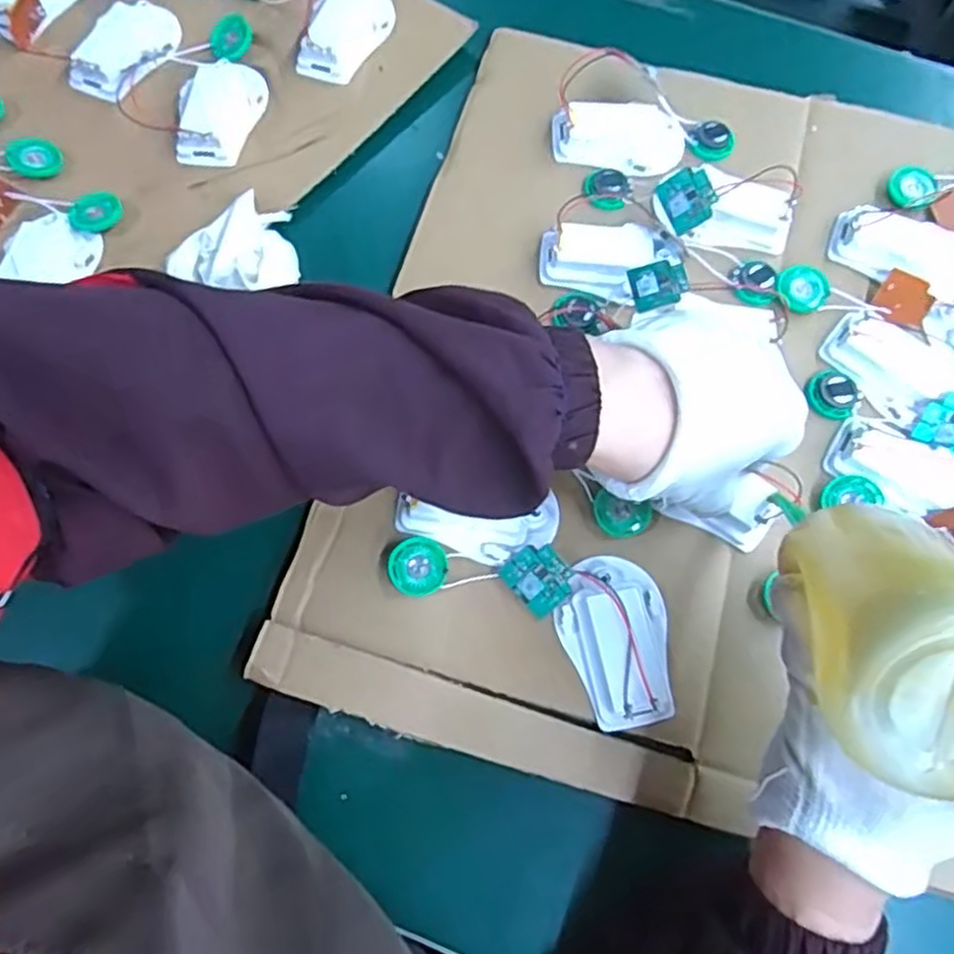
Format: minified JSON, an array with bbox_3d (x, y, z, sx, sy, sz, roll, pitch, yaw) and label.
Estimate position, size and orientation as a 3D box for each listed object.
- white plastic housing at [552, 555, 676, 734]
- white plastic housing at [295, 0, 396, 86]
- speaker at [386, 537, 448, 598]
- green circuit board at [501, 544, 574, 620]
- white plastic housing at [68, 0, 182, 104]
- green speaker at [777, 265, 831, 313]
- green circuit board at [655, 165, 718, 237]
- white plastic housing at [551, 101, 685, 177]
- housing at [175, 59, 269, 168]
[{"bbox_3d":[0.070,0.077,0.355,0.053,0.018,0.079,-19,77,-8],"label":"white plastic housing"},{"bbox_3d":[-0.085,-0.291,0.482,0.045,0.016,0.072,23,75,3],"label":"white plastic housing"},{"bbox_3d":[-0.030,0.045,0.367,0.029,0.007,0.028,1,75,-3],"label":"speaker"},{"bbox_3d":[0.030,0.050,0.363,0.029,0.004,0.032,-41,85,10],"label":"green circuit board"},{"bbox_3d":[-0.223,-0.277,0.477,0.052,0.016,0.076,19,75,2],"label":"white plastic housing"},{"bbox_3d":[0.187,-0.107,0.425,0.029,0.004,0.026,7,89,4],"label":"green speaker"},{"bbox_3d":[0.119,-0.157,0.419,0.028,0.004,0.031,-24,91,34],"label":"green circuit board"},{"bbox_3d":[0.088,-0.209,0.455,0.080,0.017,0.040,0,75,-3],"label":"white plastic housing"},{"bbox_3d":[-0.159,-0.229,0.458,0.049,0.017,0.076,4,75,-2],"label":"housing"}]

